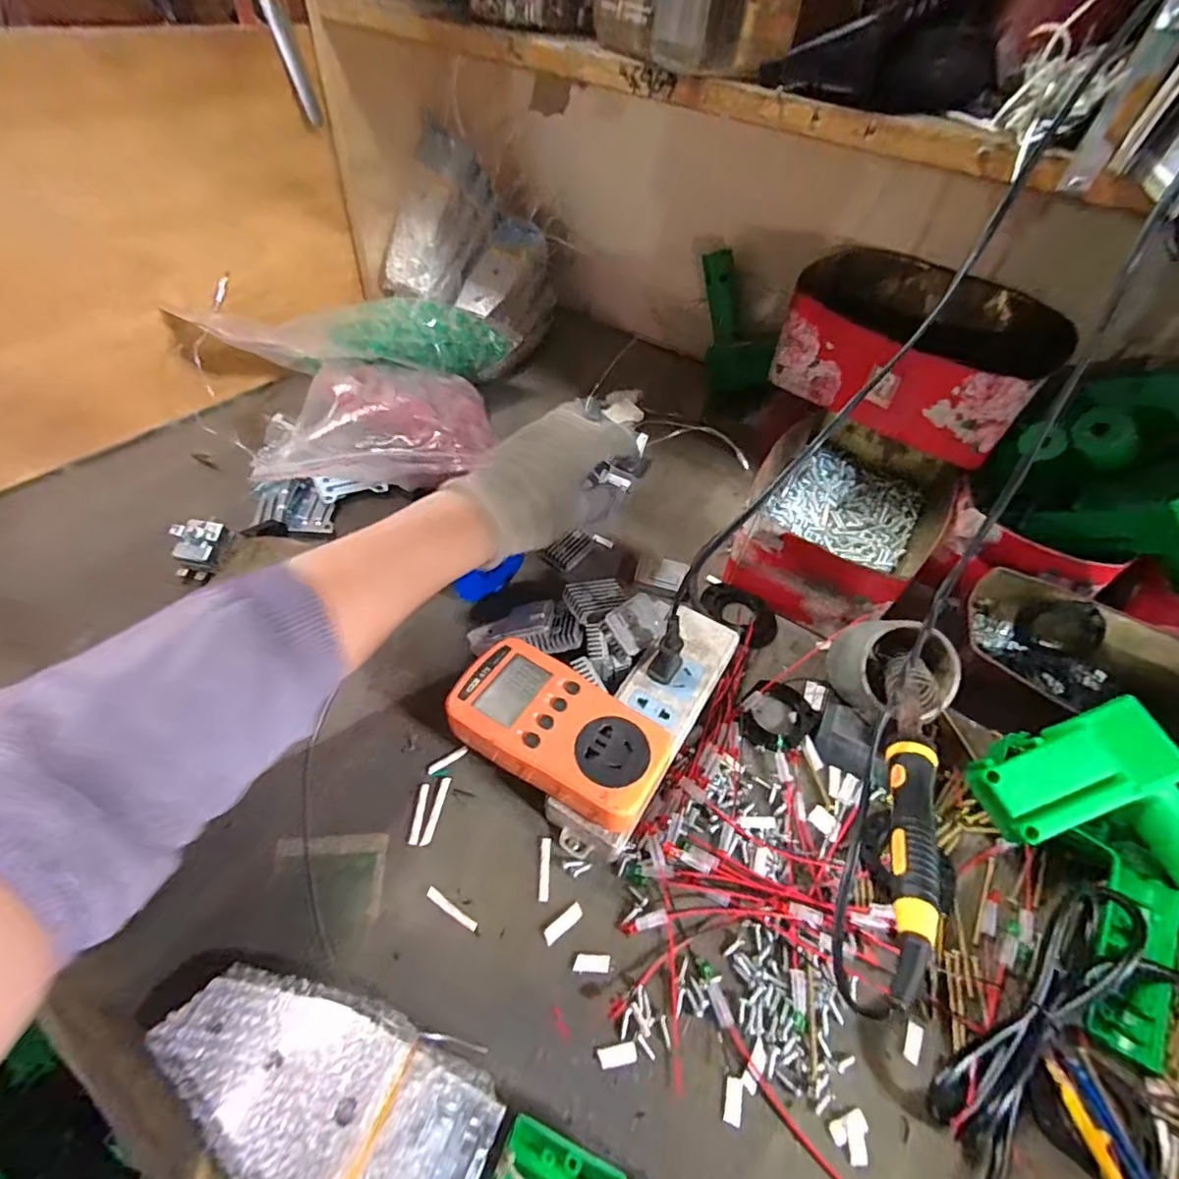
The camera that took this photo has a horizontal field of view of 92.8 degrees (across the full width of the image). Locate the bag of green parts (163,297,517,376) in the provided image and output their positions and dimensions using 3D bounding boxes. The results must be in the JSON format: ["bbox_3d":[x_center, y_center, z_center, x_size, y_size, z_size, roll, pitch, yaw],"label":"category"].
[{"bbox_3d":[-0.215,-0.243,0.561,0.293,0.076,0.056,-12,57,-27],"label":"bag of green parts"}]

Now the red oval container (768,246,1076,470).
[{"bbox_3d":[0.298,-0.233,0.531,0.221,0.088,0.175,32,54,19],"label":"red oval container"}]

